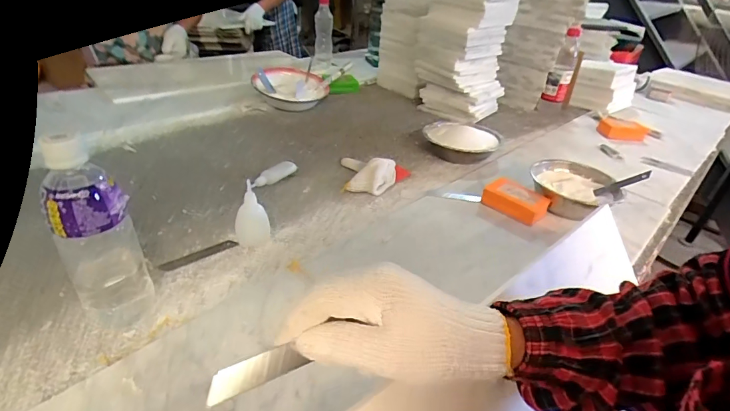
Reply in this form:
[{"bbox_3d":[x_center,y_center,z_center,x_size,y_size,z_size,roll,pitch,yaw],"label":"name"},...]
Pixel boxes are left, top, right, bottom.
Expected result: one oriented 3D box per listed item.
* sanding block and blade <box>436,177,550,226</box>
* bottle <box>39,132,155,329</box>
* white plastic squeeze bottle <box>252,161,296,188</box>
[{"bbox_3d":[0.214,-0.020,0.675,0.183,0.037,0.076,19,35,21],"label":"sanding block and blade"},{"bbox_3d":[-0.266,0.034,0.396,0.069,0.199,0.065,-22,41,-35],"label":"bottle"},{"bbox_3d":[-0.155,-0.054,0.691,0.025,0.025,0.088,24,37,27],"label":"white plastic squeeze bottle"}]

